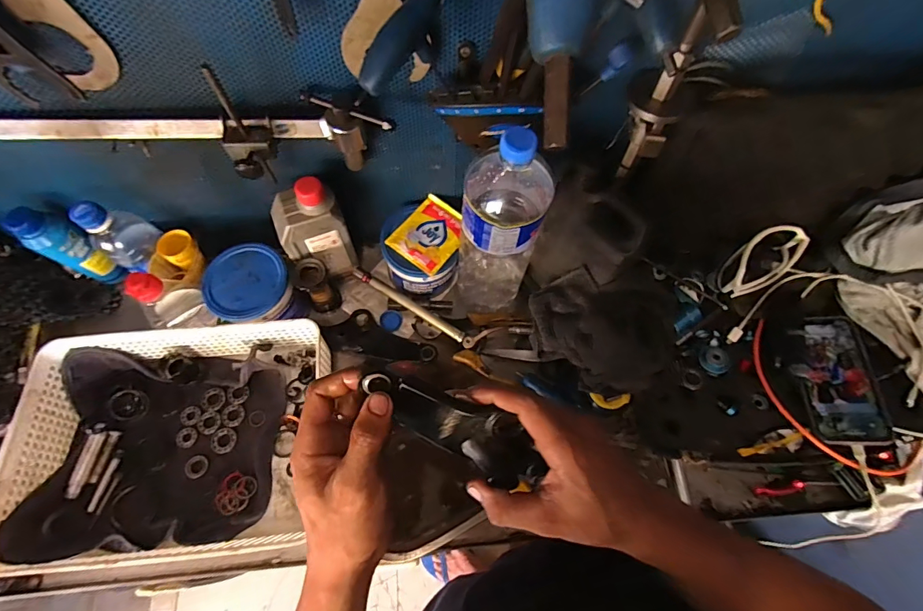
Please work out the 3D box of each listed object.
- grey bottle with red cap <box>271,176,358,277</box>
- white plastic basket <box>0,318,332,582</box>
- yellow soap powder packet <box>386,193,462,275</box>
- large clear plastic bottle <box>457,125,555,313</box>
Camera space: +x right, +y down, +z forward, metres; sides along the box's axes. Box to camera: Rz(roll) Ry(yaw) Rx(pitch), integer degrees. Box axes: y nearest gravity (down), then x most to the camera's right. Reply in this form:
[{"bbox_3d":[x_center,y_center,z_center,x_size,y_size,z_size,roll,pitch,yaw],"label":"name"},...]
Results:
[{"bbox_3d":[-0.188,-0.094,0.552,0.081,0.155,0.054,-20,69,-10],"label":"grey bottle with red cap"},{"bbox_3d":[-0.323,0.153,0.508,0.326,0.081,0.250,-3,67,-3],"label":"white plastic basket"},{"bbox_3d":[-0.040,-0.094,0.570,0.076,0.013,0.095,34,70,12],"label":"yellow soap powder packet"},{"bbox_3d":[0.048,-0.092,0.508,0.089,0.301,0.111,22,68,7],"label":"large clear plastic bottle"}]

